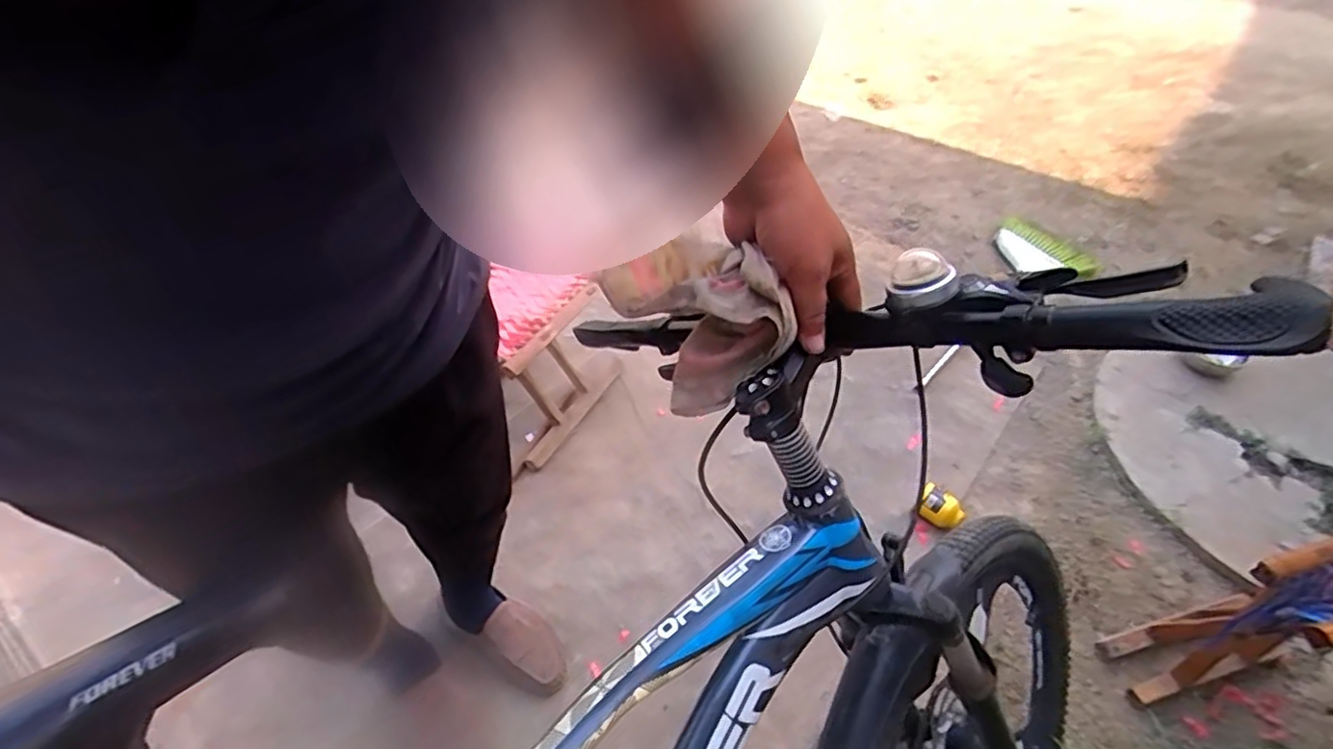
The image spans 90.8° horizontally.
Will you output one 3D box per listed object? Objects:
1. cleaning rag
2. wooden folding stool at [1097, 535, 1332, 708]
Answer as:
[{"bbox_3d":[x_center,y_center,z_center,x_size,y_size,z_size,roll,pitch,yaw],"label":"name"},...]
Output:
[{"bbox_3d":[0.027,-0.048,0.486,0.034,0.115,0.129,-3,61,-55],"label":"cleaning rag"},{"bbox_3d":[0.874,0.345,0.938,0.313,0.356,0.127,-10,51,-9],"label":"wooden folding stool"}]

